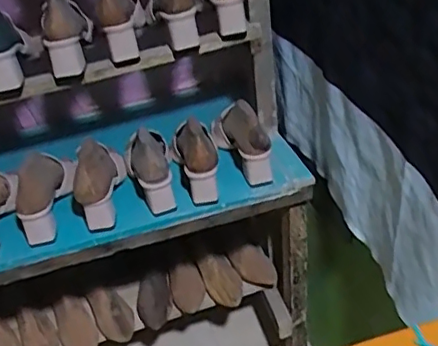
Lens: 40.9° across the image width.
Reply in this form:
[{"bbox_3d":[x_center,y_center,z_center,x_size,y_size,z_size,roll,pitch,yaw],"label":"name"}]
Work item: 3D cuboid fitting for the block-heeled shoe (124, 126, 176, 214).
[{"bbox_3d":[-0.132,-0.026,1.090,0.083,0.119,0.174,-12,36,-6],"label":"block-heeled shoe"}]

